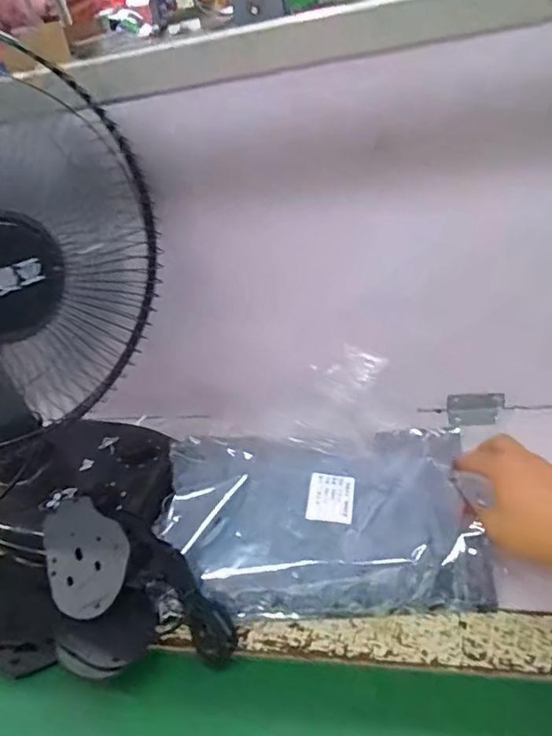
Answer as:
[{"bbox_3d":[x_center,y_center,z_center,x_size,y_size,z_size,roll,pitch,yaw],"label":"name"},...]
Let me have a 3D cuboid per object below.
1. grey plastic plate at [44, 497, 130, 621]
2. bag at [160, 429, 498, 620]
[{"bbox_3d":[-0.165,0.161,0.492,0.069,0.005,0.103,-29,58,-6],"label":"grey plastic plate"},{"bbox_3d":[0.037,0.129,0.522,0.284,0.058,0.178,-3,38,6],"label":"bag"}]

